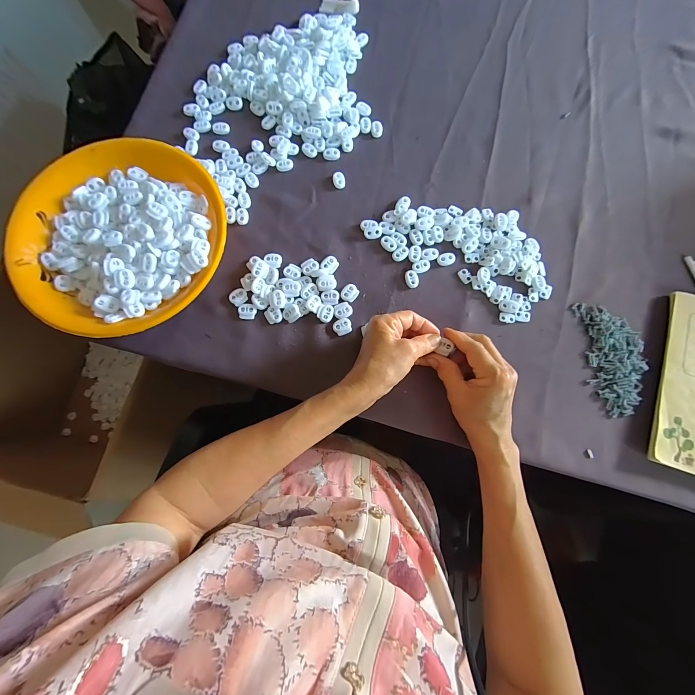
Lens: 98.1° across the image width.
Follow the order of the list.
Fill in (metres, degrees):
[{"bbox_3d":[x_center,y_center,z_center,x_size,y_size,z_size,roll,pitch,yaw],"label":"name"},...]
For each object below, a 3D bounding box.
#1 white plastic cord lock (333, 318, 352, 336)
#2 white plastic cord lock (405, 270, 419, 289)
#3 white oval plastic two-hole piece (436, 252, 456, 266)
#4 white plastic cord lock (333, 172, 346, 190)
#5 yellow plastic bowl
[{"bbox_3d":[-0.006,-0.025,0.363,0.022,0.004,0.019,-18,80,-3],"label":"white plastic cord lock"},{"bbox_3d":[0.081,-0.086,0.377,0.016,0.004,0.023,-9,80,-2],"label":"white plastic cord lock"},{"bbox_3d":[0.124,-0.111,0.377,0.023,0.004,0.015,-14,80,-3],"label":"white oval plastic two-hole piece"},{"bbox_3d":[-0.011,-0.221,0.398,0.016,0.004,0.025,-14,80,-3],"label":"white plastic cord lock"},{"bbox_3d":[-0.266,-0.133,0.360,0.248,0.042,0.230,0,80,0],"label":"yellow plastic bowl"}]

